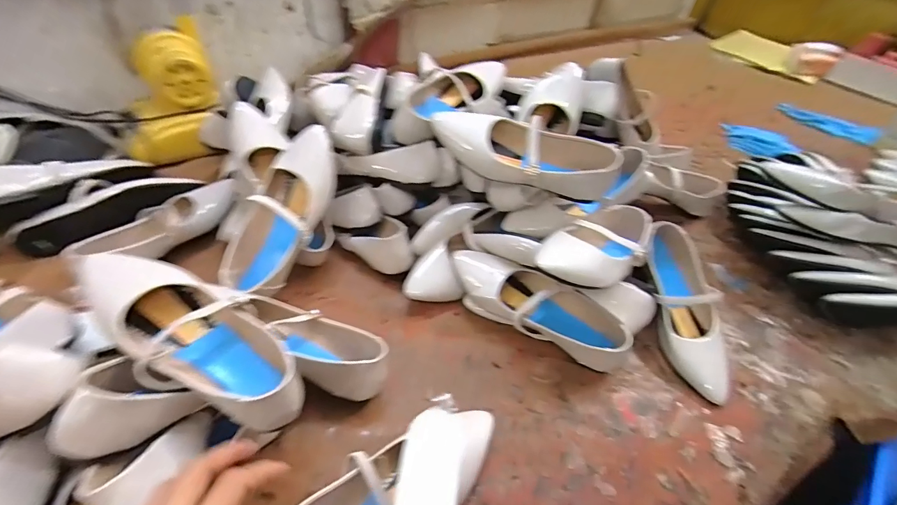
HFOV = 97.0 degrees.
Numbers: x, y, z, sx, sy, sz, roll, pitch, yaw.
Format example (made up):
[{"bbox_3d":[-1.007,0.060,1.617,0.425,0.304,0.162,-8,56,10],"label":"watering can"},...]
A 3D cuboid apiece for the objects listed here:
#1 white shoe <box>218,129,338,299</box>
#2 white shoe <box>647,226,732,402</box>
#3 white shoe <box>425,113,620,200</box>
[{"bbox_3d":[-0.226,-0.061,0.559,0.096,0.059,0.246,19,77,11],"label":"white shoe"},{"bbox_3d":[0.344,0.082,0.584,0.089,0.057,0.253,-3,74,-10],"label":"white shoe"},{"bbox_3d":[0.105,-0.137,0.557,0.255,0.073,0.094,9,45,2],"label":"white shoe"}]

